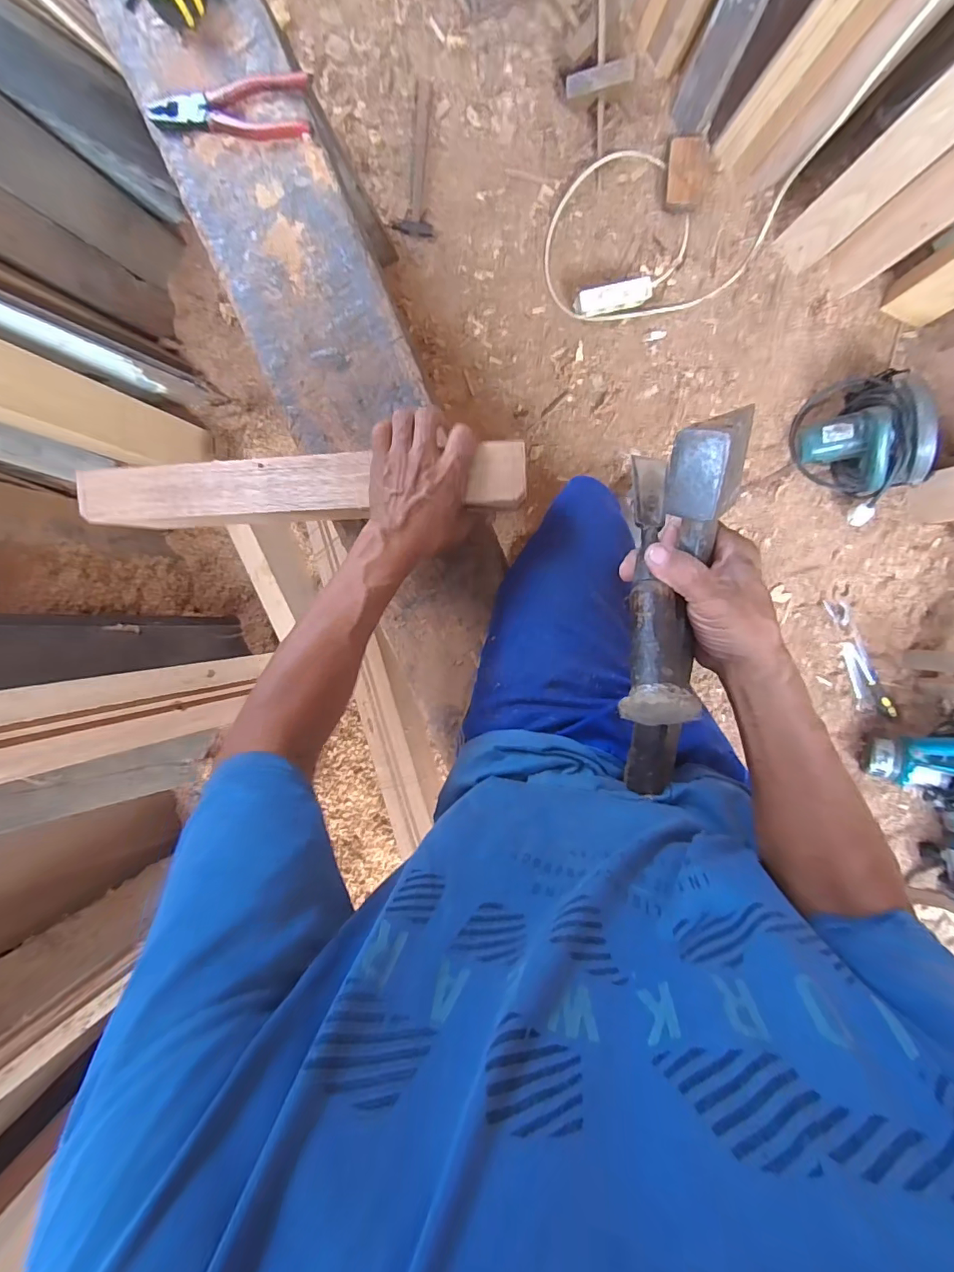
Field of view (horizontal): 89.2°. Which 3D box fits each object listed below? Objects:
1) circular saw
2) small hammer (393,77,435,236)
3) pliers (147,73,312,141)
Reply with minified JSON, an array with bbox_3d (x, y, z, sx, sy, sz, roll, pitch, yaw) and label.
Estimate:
[{"bbox_3d":[0.815,-0.398,1.020,0.183,0.182,0.309,-6,98,4],"label":"circular saw"},{"bbox_3d":[-0.123,-1.055,1.071,0.087,0.040,0.292,10,98,2],"label":"small hammer"},{"bbox_3d":[-0.282,-0.602,0.555,0.182,0.013,0.065,0,98,3],"label":"pliers"}]

